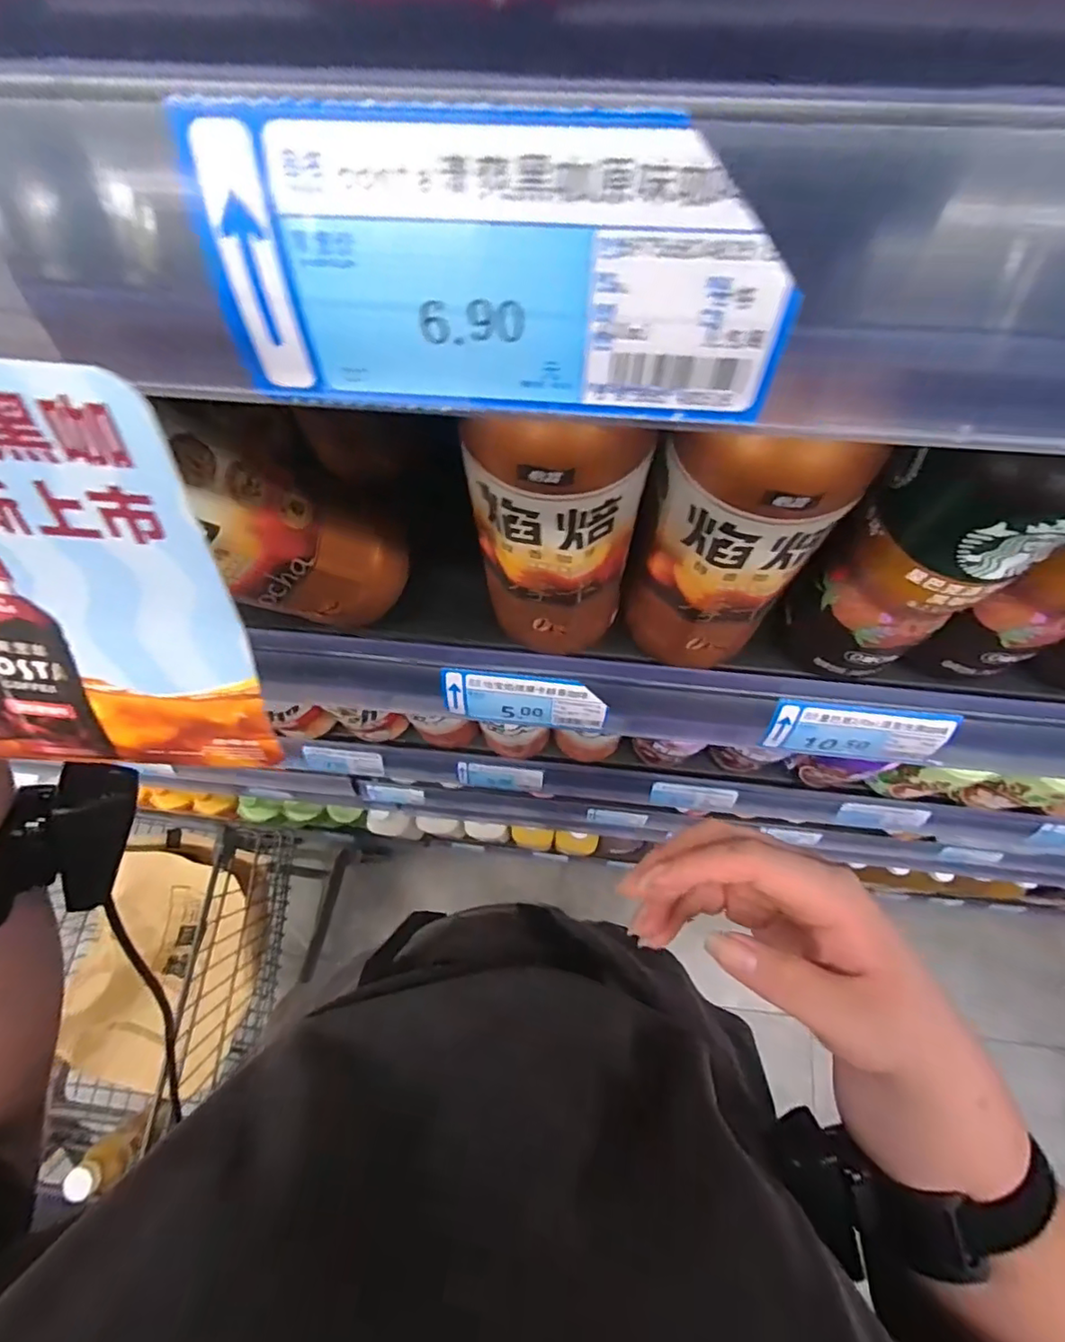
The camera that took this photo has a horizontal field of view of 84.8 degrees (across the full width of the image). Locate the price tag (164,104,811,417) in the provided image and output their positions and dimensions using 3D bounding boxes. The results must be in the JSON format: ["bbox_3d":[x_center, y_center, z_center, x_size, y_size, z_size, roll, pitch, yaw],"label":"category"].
[{"bbox_3d":[-0.005,-0.057,0.086,0.083,0.037,0.004,5,50,4],"label":"price tag"}]

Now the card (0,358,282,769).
[{"bbox_3d":[-0.091,-0.011,0.101,0.078,0.079,0.004,4,41,-1],"label":"card"}]

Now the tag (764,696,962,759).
[{"bbox_3d":[0.160,0.030,0.288,0.085,0.035,0.004,6,44,3],"label":"tag"}]

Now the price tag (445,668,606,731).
[{"bbox_3d":[-0.004,0.016,0.299,0.082,0.034,0.004,6,43,4],"label":"price tag"}]

